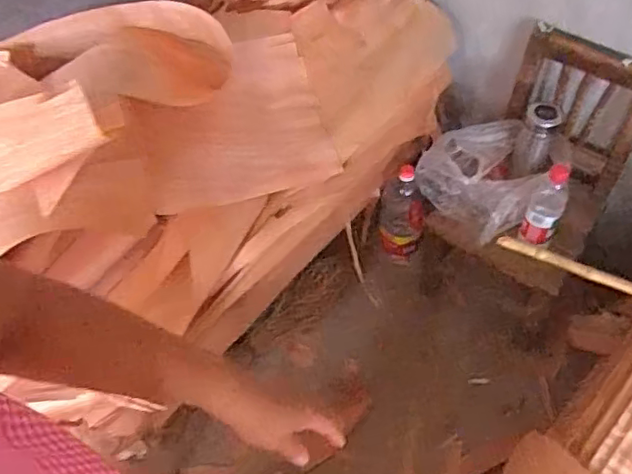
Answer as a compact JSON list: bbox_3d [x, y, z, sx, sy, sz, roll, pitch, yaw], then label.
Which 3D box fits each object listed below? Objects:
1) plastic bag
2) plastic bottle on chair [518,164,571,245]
[{"bbox_3d":[0.360,-0.133,1.283,0.245,0.138,0.201,30,61,23],"label":"plastic bag"},{"bbox_3d":[0.449,-0.053,1.167,0.065,0.176,0.073,22,58,19],"label":"plastic bottle on chair"}]

